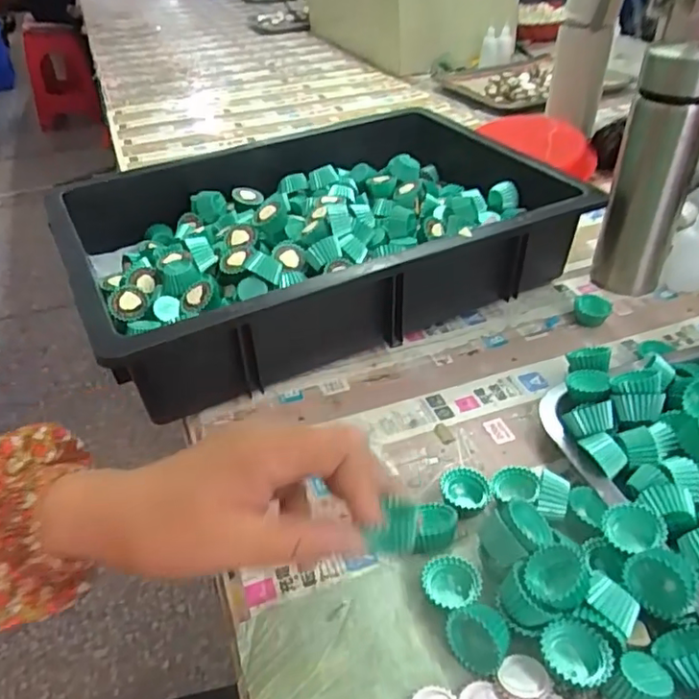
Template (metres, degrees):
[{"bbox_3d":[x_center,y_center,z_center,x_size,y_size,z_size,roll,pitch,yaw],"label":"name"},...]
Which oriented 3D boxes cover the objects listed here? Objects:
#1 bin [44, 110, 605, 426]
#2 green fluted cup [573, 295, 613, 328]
[{"bbox_3d":[-0.019,-0.106,0.577,0.452,0.103,0.304,-20,42,-20],"label":"bin"},{"bbox_3d":[0.216,-0.034,0.531,0.031,0.016,0.030,-2,39,1],"label":"green fluted cup"}]

